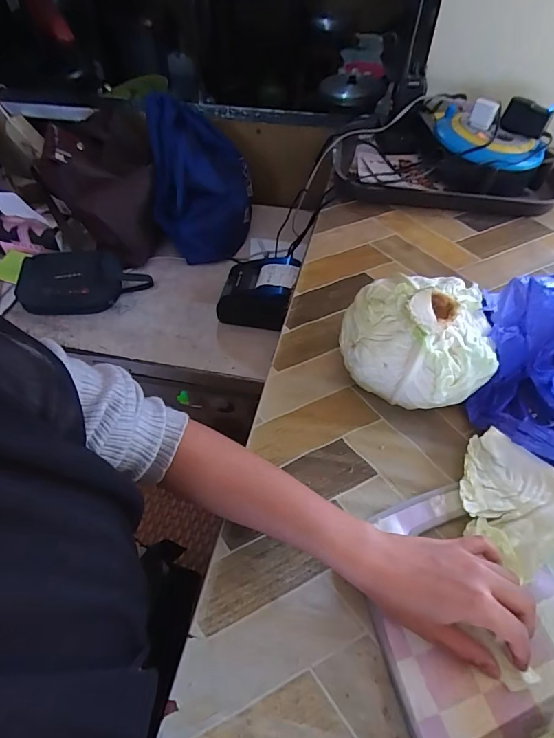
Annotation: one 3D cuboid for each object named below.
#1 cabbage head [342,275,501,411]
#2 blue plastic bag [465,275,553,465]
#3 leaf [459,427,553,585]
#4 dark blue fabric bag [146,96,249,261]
[{"bbox_3d":[0.147,-0.024,0.447,0.145,0.111,0.122,0,54,0],"label":"cabbage head"},{"bbox_3d":[0.284,-0.015,0.448,0.132,0.107,0.202,34,61,23],"label":"blue plastic bag"},{"bbox_3d":[0.214,0.115,0.384,0.105,0.024,0.098,-35,61,-23],"label":"leaf"},{"bbox_3d":[-0.152,-0.372,0.839,0.185,0.225,0.226,-3,54,-2],"label":"dark blue fabric bag"}]

